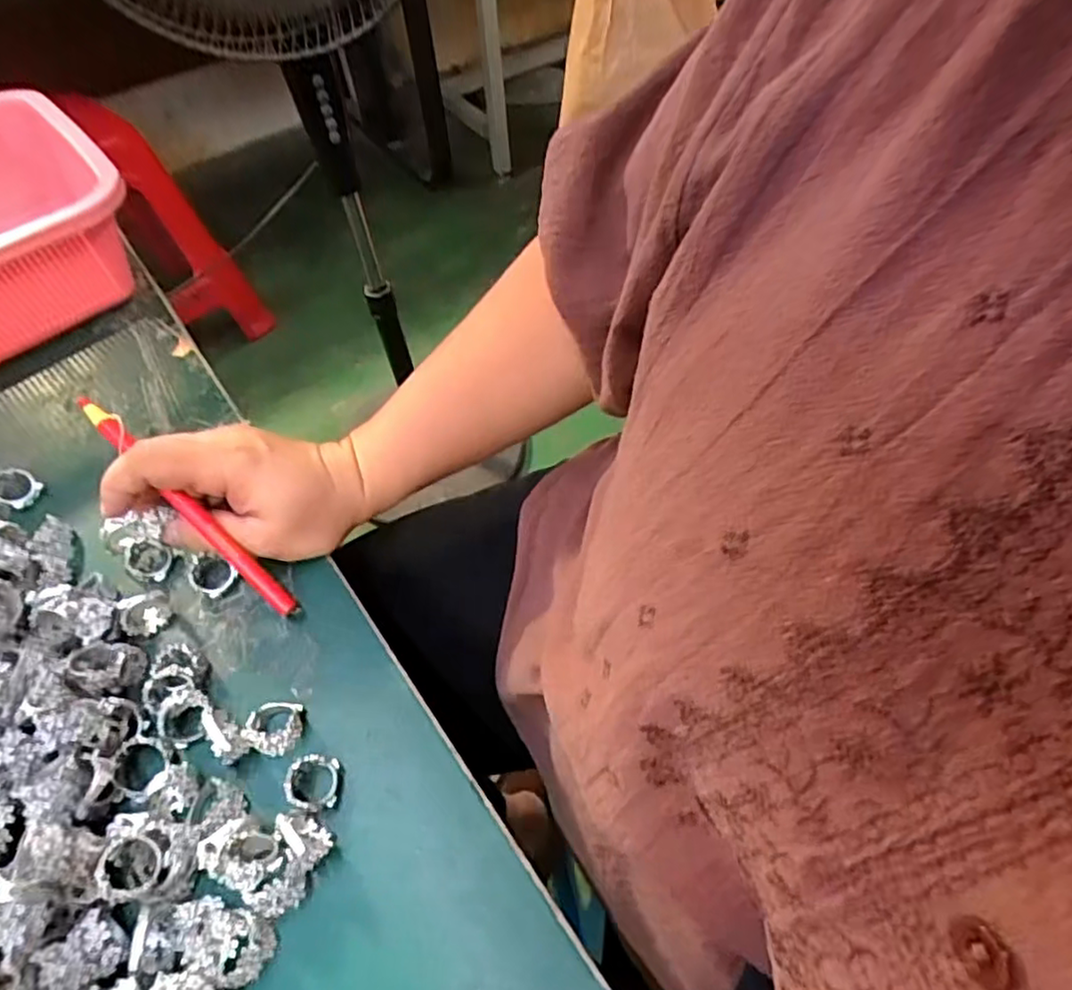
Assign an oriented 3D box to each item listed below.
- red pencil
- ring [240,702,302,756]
[{"bbox_3d":[-0.167,0.006,0.330,0.140,0.007,0.009,47,65,-5],"label":"red pencil"},{"bbox_3d":[-0.116,0.102,0.302,0.023,0.013,0.023,-2,54,3],"label":"ring"}]

